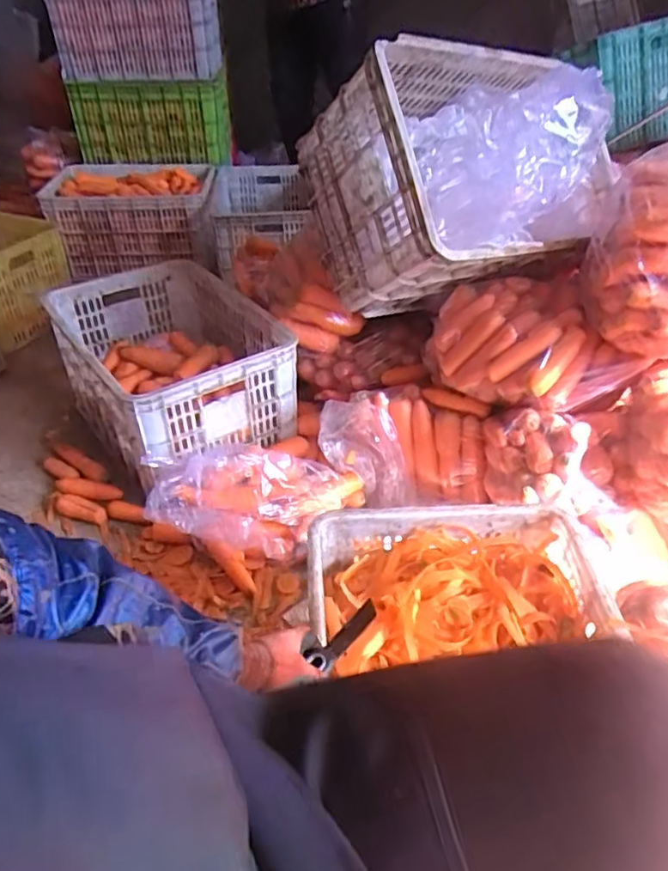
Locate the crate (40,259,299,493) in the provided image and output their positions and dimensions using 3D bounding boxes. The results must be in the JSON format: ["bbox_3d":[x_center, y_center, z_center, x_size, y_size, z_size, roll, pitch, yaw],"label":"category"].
[{"bbox_3d":[-0.345,-0.156,1.367,0.384,0.246,0.535,-25,44,-28],"label":"crate"}]

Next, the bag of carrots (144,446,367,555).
[{"bbox_3d":[-0.137,0.114,1.125,0.385,0.155,0.115,-6,38,-7],"label":"bag of carrots"}]

